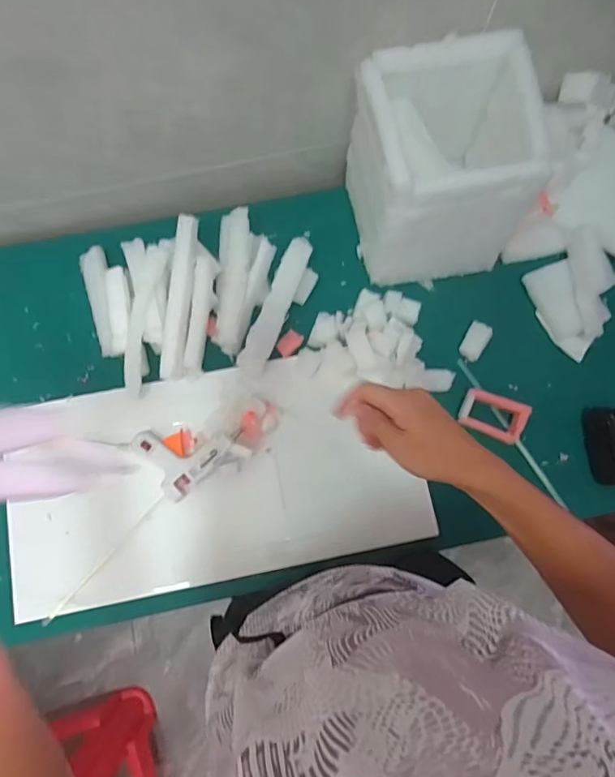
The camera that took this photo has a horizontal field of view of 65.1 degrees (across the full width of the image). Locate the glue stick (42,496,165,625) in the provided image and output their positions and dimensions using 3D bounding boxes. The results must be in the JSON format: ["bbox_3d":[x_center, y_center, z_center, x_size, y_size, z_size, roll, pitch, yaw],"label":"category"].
[{"bbox_3d":[-0.283,0.237,0.673,0.010,0.010,0.226,41,82,7],"label":"glue stick"}]

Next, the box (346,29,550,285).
[{"bbox_3d":[0.184,-0.310,0.672,0.216,0.250,0.227,-10,79,-2],"label":"box"}]

